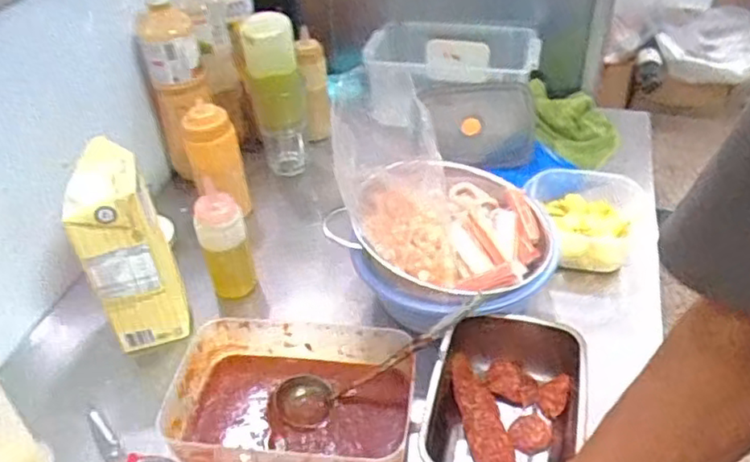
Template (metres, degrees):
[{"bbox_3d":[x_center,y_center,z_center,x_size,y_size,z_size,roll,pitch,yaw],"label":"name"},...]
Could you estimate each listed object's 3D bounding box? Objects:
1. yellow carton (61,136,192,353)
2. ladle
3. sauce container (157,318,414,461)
[{"bbox_3d":[-0.261,0.017,0.677,0.087,0.193,0.105,-15,41,-13],"label":"yellow carton"},{"bbox_3d":[0.007,0.127,0.604,0.217,0.033,0.051,-29,39,11],"label":"ladle"},{"bbox_3d":[-0.080,0.163,0.607,0.228,0.065,0.151,2,40,7],"label":"sauce container"}]

